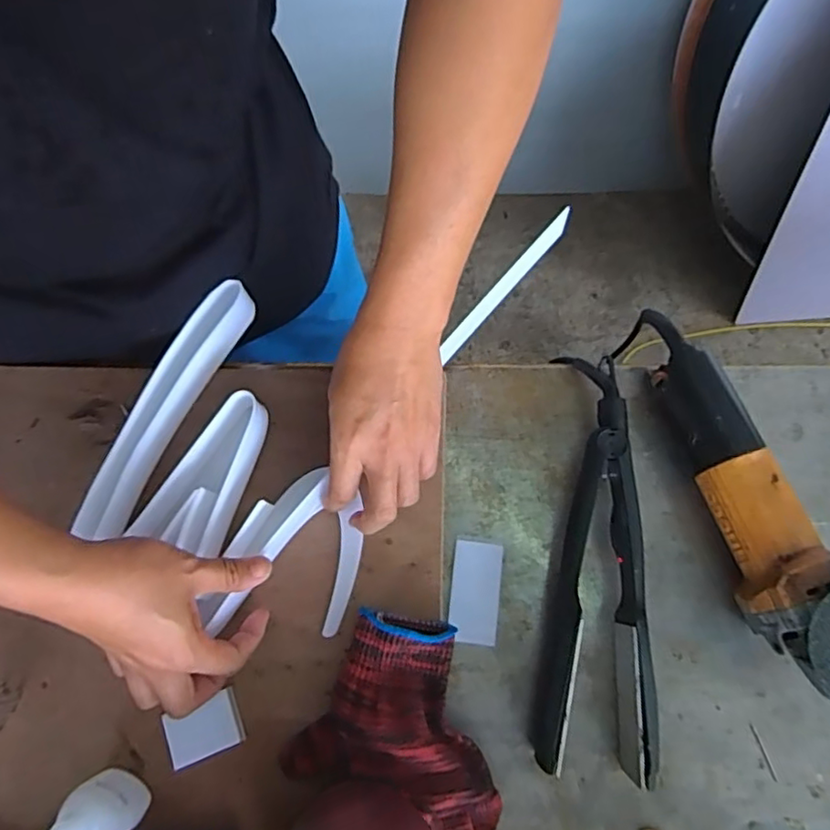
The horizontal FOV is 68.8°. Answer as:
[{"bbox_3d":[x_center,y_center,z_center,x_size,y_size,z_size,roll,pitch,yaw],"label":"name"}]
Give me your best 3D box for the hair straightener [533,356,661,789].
[{"bbox_3d":[0.133,0.096,0.463,0.075,0.055,0.315,3,73,3],"label":"hair straightener"}]

